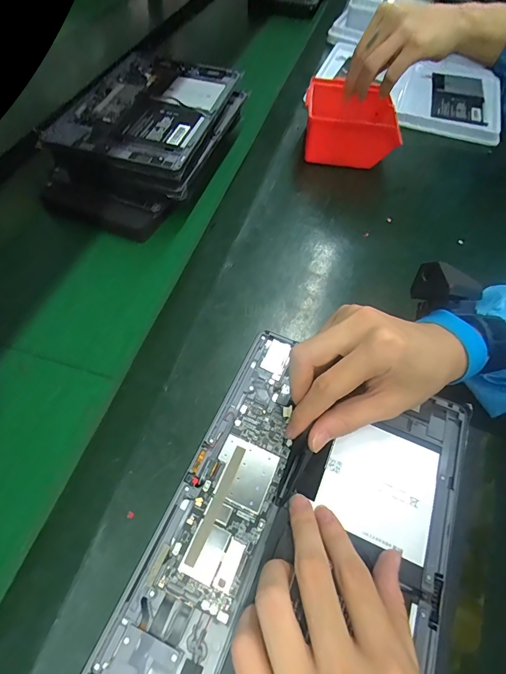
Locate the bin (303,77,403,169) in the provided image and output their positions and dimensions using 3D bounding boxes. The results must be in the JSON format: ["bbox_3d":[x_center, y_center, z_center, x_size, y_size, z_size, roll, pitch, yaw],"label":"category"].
[{"bbox_3d":[0.141,-0.308,0.519,0.129,0.064,0.129,12,58,3],"label":"bin"}]

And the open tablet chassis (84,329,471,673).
[{"bbox_3d":[0.032,0.123,0.219,0.165,0.007,0.249,23,59,10],"label":"open tablet chassis"}]

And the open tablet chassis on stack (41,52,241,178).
[{"bbox_3d":[-0.135,-0.311,0.476,0.179,0.012,0.280,13,58,4],"label":"open tablet chassis on stack"}]

